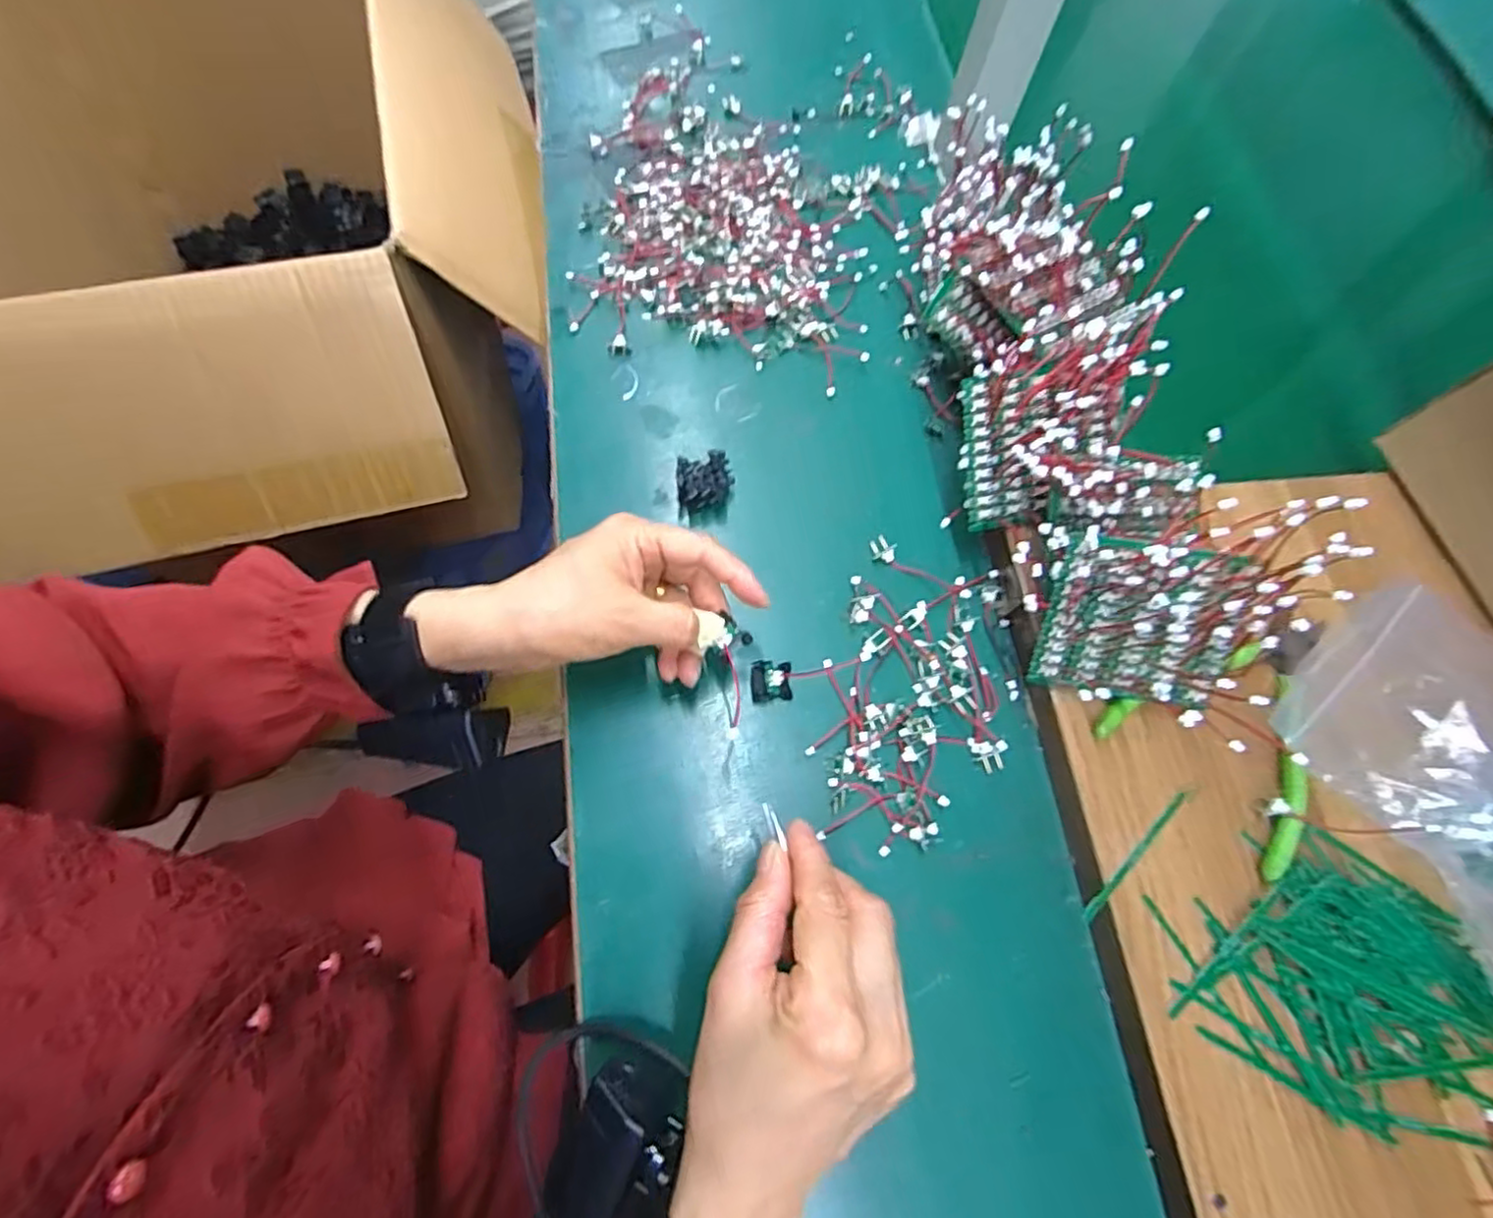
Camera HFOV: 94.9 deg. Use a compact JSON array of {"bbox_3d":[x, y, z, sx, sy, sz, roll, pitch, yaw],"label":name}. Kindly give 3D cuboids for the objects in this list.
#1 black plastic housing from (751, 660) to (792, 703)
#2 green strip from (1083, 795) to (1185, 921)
[{"bbox_3d":[0.014,0.040,0.379,0.022,0.013,0.021,-2,69,-5],"label":"black plastic housing"},{"bbox_3d":[0.191,0.120,0.335,0.083,0.007,0.005,-40,77,-17],"label":"green strip"}]

